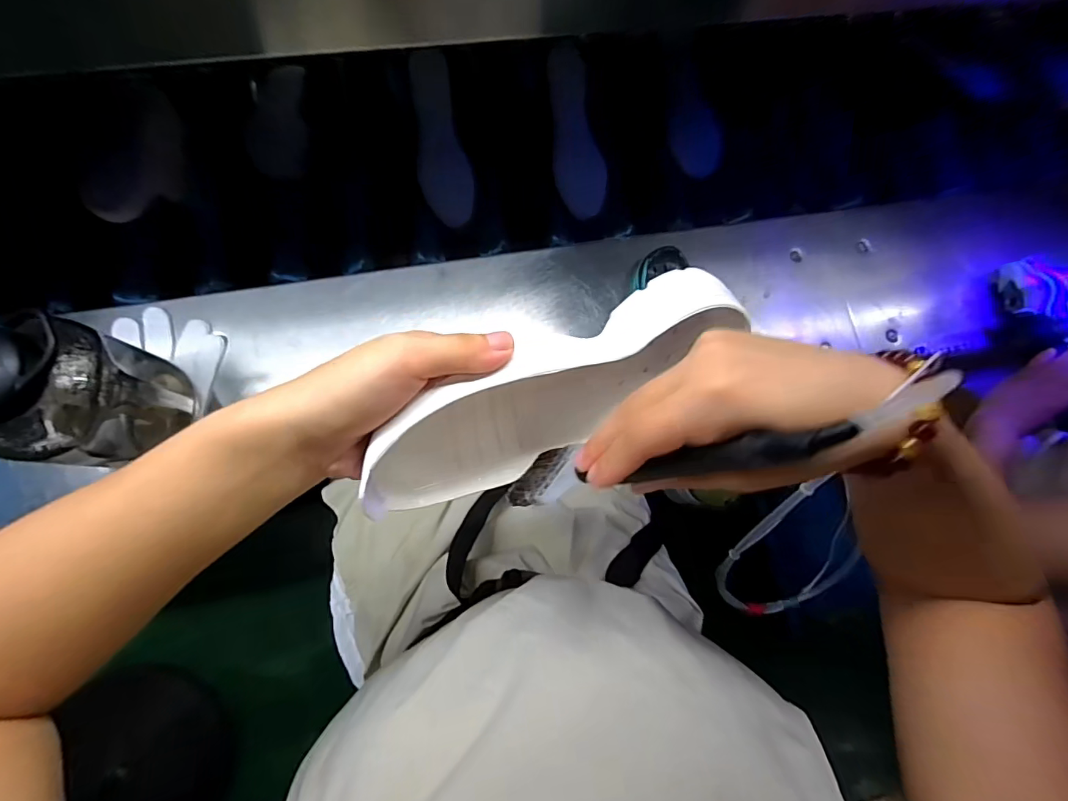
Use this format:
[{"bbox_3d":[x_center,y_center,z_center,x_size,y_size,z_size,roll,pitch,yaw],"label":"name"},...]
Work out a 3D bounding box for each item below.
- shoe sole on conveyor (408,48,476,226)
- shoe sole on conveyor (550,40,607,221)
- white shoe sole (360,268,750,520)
[{"bbox_3d":[-0.127,-0.349,0.641,0.073,0.020,0.211,-11,102,-7],"label":"shoe sole on conveyor"},{"bbox_3d":[0.058,-0.377,0.673,0.067,0.023,0.217,-12,102,-8],"label":"shoe sole on conveyor"},{"bbox_3d":[0.018,-0.002,0.275,0.241,0.090,0.045,-24,46,-19],"label":"white shoe sole"}]

